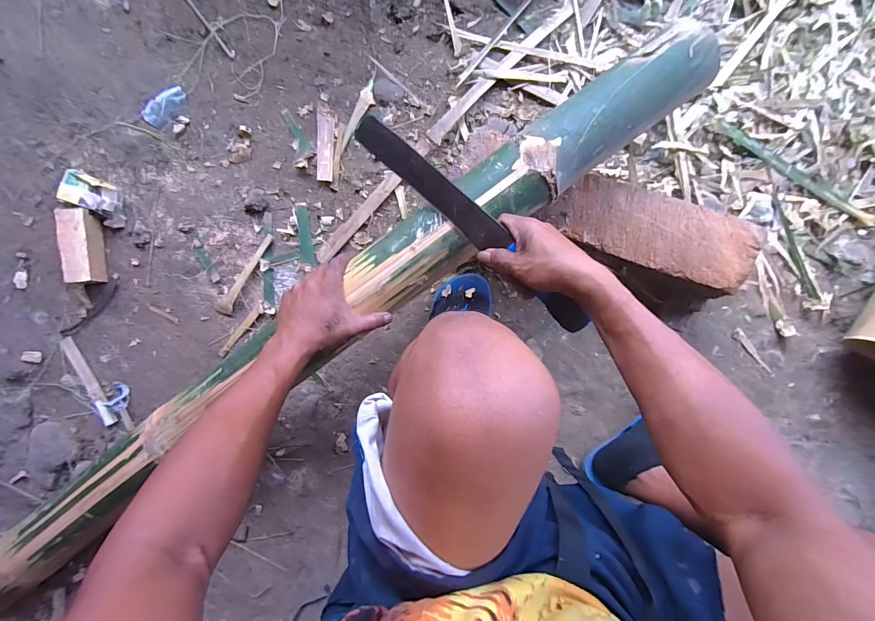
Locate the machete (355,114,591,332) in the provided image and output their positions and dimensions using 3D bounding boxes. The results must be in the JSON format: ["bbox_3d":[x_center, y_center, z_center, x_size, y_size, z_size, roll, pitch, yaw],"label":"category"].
[{"bbox_3d":[0.035,-0.108,0.444,0.360,0.032,0.033,44,90,6],"label":"machete"}]

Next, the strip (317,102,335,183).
[{"bbox_3d":[-0.205,-0.309,0.681,0.032,0.006,0.145,-1,88,2],"label":"strip"}]

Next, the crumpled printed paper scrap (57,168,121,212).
[{"bbox_3d":[-0.625,-0.213,0.668,0.103,0.029,0.058,18,89,2],"label":"crumpled printed paper scrap"}]

